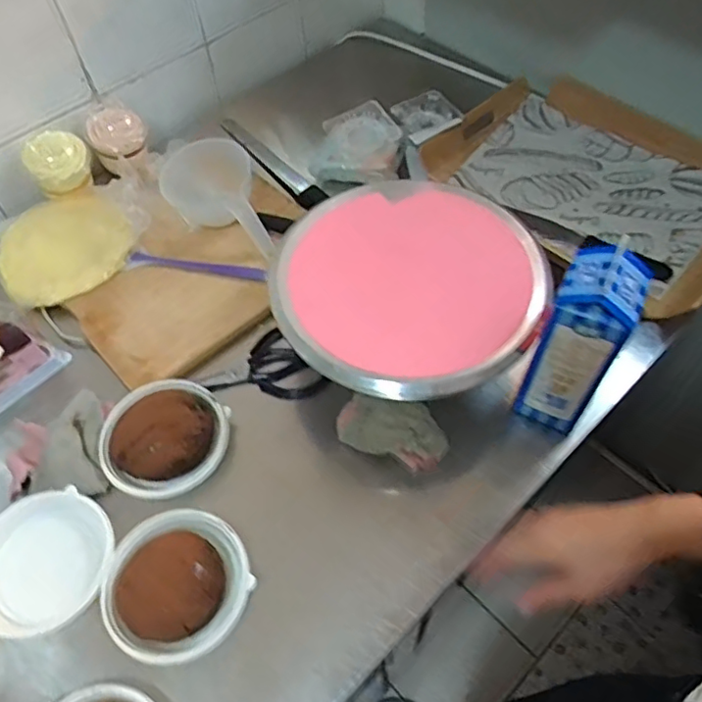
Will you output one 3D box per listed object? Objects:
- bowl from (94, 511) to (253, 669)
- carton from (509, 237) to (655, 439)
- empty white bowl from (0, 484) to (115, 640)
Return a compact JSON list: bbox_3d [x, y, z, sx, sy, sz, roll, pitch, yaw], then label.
[{"bbox_3d":[-0.168,0.218,0.570,0.135,0.061,0.131,-2,55,2],"label":"bowl"},{"bbox_3d":[0.227,-0.005,0.603,0.067,0.217,0.071,23,60,18],"label":"carton"},{"bbox_3d":[-0.311,0.211,0.604,0.138,0.027,0.126,-2,55,2],"label":"empty white bowl"}]

